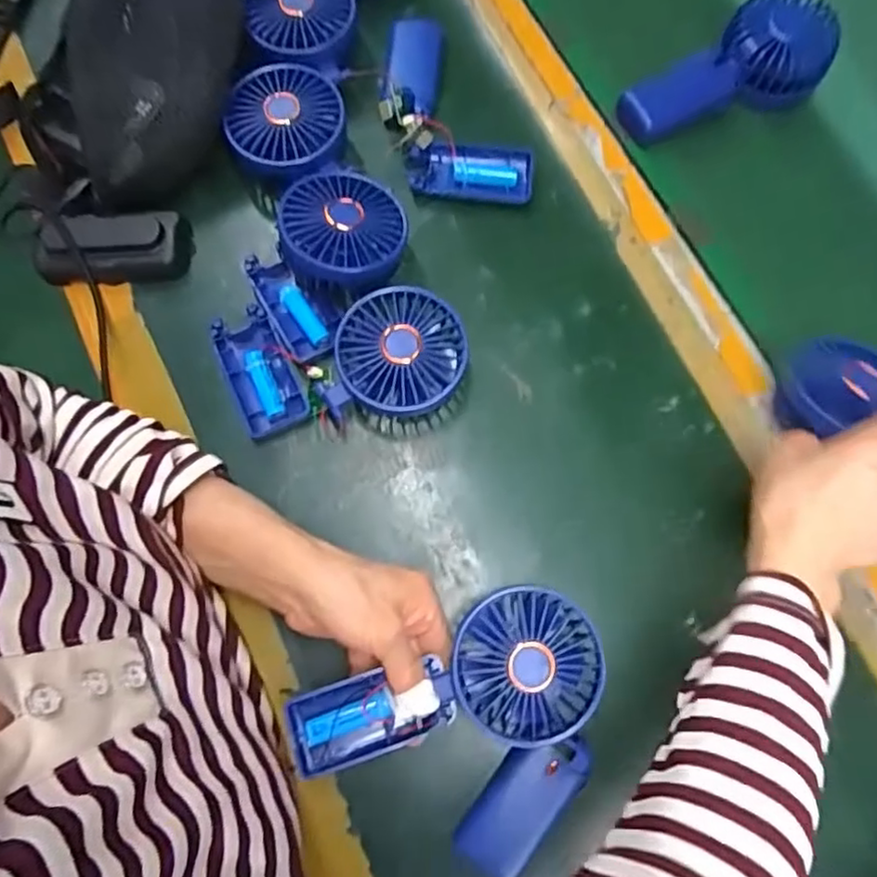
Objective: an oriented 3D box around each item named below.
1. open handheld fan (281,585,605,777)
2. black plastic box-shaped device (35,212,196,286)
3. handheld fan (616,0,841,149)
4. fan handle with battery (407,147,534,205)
[{"bbox_3d":[0.004,0.145,0.367,0.181,0.030,0.081,-16,75,1],"label":"open handheld fan"},{"bbox_3d":[-0.236,-0.139,0.462,0.105,0.028,0.047,-5,75,-5],"label":"black plastic box-shaped device"},{"bbox_3d":[0.231,-0.287,0.501,0.183,0.037,0.080,-28,78,-11],"label":"handheld fan"},{"bbox_3d":[0.023,-0.200,0.488,0.094,0.020,0.040,6,74,-2],"label":"fan handle with battery"}]

